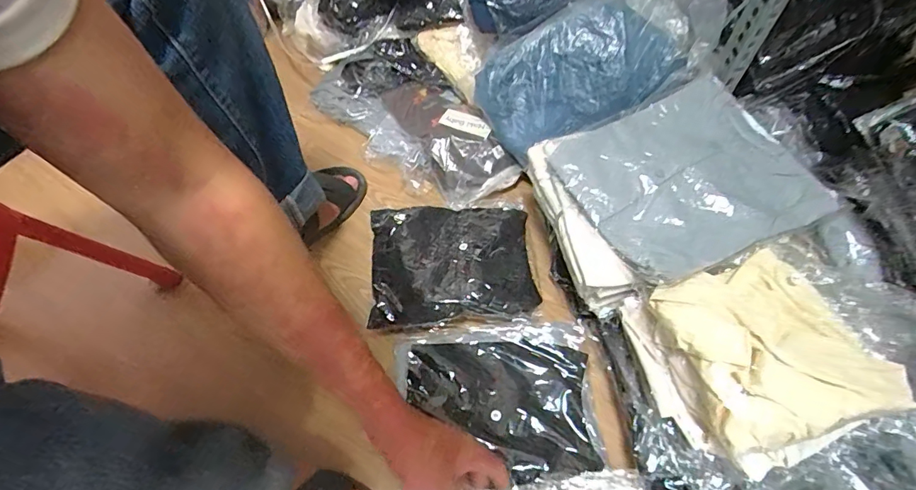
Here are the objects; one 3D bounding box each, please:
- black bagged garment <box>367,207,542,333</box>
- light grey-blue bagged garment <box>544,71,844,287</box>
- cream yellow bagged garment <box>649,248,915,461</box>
[{"bbox_3d":[-0.012,0.025,0.667,0.224,0.053,0.190,-2,59,-2],"label":"black bagged garment"},{"bbox_3d":[0.280,-0.086,0.564,0.262,0.048,0.230,-21,61,-13],"label":"light grey-blue bagged garment"},{"bbox_3d":[0.308,0.096,0.455,0.168,0.051,0.176,-14,60,-9],"label":"cream yellow bagged garment"}]

